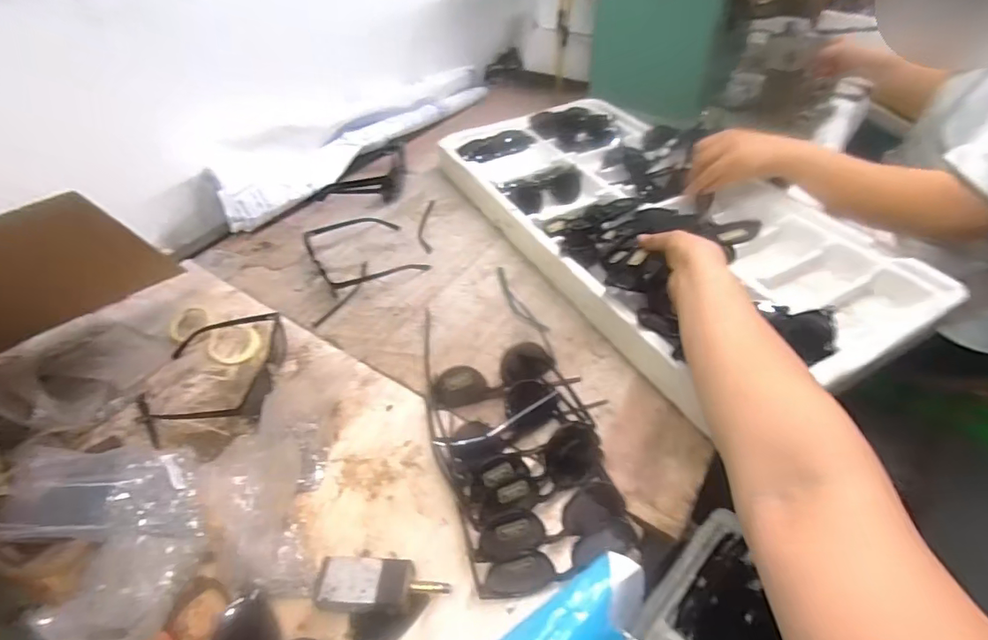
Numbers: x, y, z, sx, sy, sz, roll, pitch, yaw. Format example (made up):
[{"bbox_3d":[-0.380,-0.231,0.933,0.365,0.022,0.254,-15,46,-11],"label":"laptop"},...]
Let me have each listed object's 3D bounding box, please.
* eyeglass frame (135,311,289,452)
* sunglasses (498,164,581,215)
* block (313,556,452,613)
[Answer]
[{"bbox_3d":[-0.323,0.053,0.572,0.137,0.039,0.169,-1,44,0],"label":"eyeglass frame"},{"bbox_3d":[0.086,-0.214,0.813,0.135,0.027,0.085,-18,47,-16],"label":"sunglasses"},{"bbox_3d":[-0.091,0.218,0.405,0.104,0.026,0.039,0,44,1],"label":"block"}]

